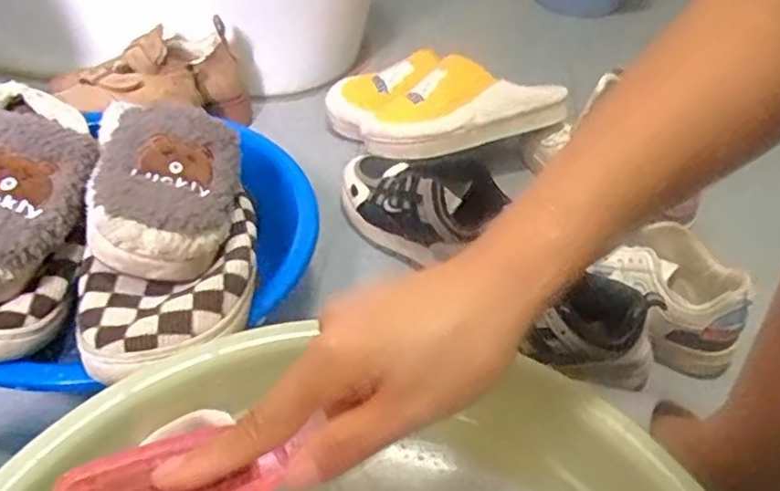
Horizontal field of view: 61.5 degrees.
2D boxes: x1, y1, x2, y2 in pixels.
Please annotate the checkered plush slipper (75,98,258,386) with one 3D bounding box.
[{"bbox_3d":[-0.165,-0.016,0.486,0.123,0.075,0.235,0,41,-7],"label":"checkered plush slipper"}]

